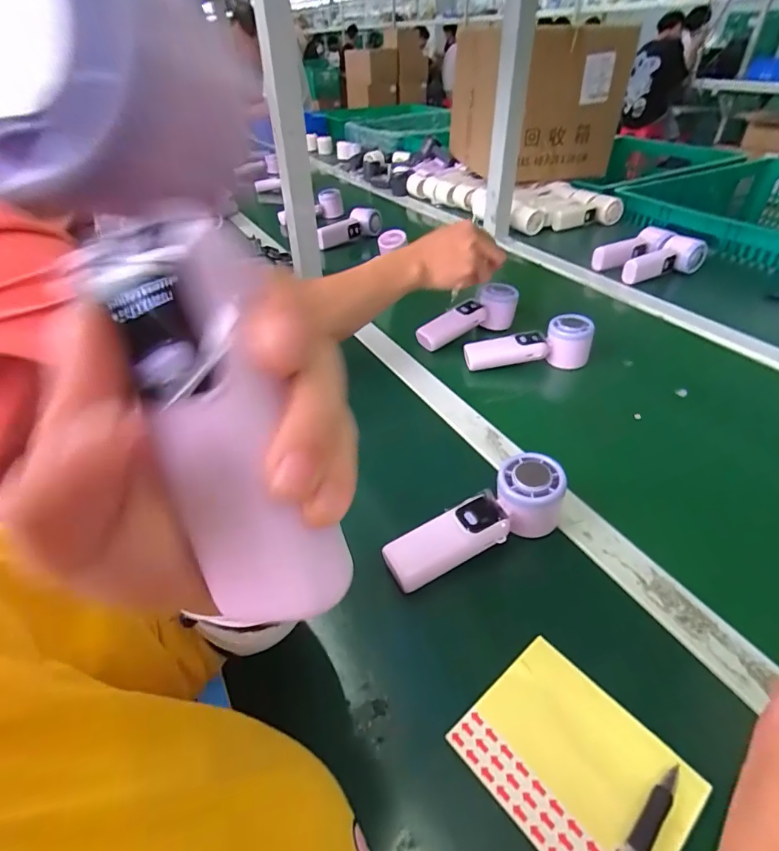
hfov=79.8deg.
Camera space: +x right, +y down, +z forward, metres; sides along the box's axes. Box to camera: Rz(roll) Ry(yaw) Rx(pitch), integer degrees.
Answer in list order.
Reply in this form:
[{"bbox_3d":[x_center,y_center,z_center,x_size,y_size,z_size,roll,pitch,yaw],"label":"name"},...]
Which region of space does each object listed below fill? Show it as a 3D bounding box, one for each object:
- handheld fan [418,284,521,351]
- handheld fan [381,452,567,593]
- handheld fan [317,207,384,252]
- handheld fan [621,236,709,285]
[{"bbox_3d":[0.119,-0.156,0.704,0.165,0.056,0.049,-26,45,-10],"label":"handheld fan"},{"bbox_3d":[0.076,0.080,0.393,0.162,0.057,0.049,-20,44,-23],"label":"handheld fan"},{"bbox_3d":[-0.094,-0.455,1.065,0.062,0.061,0.174,28,47,30],"label":"handheld fan"},{"bbox_3d":[0.496,-0.290,0.844,0.170,0.067,0.060,-24,45,-27],"label":"handheld fan"}]

